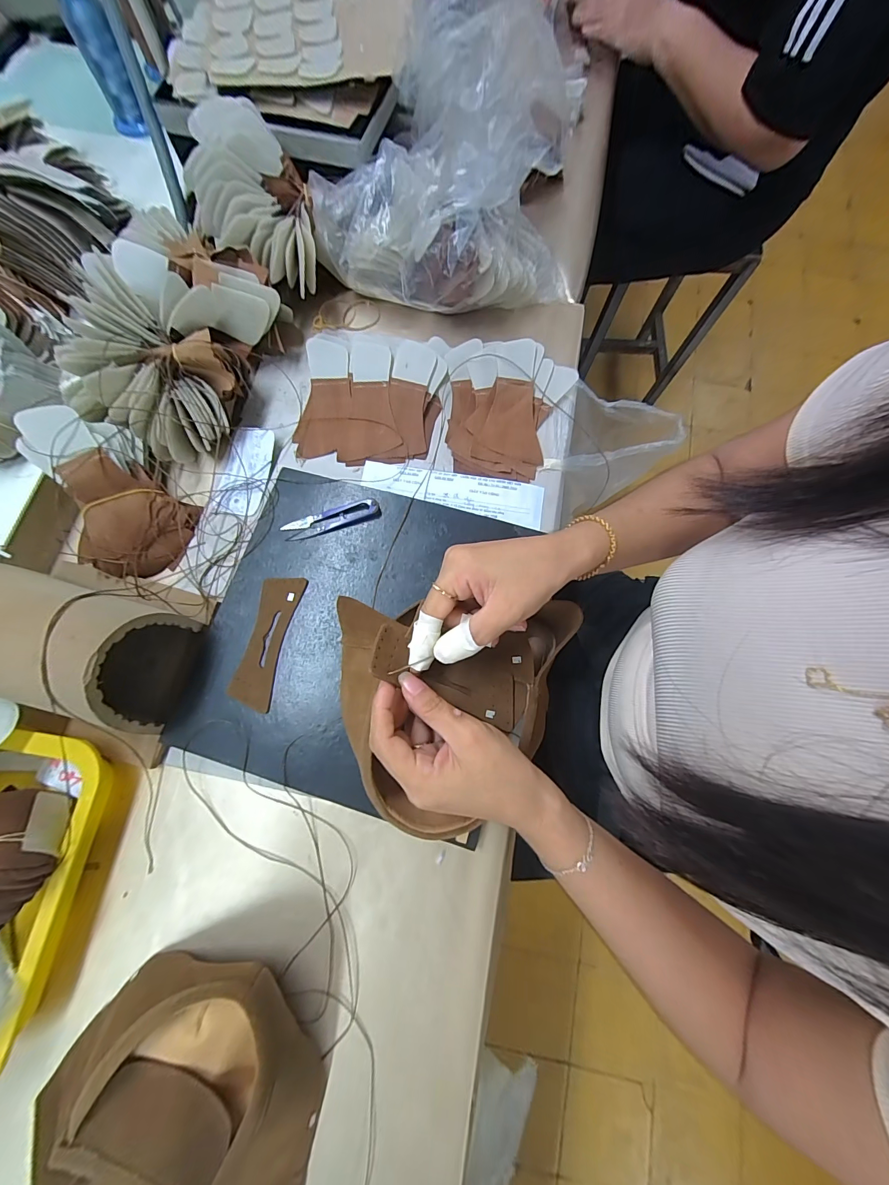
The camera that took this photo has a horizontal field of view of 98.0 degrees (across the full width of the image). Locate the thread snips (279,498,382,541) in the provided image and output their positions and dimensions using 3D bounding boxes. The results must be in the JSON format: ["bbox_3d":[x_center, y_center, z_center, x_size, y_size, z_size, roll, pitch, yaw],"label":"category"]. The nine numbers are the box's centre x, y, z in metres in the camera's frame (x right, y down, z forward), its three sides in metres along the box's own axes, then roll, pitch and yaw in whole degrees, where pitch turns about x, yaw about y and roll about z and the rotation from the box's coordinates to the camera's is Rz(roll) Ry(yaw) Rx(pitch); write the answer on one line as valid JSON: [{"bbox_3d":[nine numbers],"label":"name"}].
[{"bbox_3d":[-0.118,-0.077,0.403,0.101,0.011,0.023,-17,78,-6],"label":"thread snips"}]

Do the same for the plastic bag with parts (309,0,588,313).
[{"bbox_3d":[0.003,-0.457,0.427,0.293,0.196,0.212,6,77,0],"label":"plastic bag with parts"}]

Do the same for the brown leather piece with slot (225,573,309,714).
[{"bbox_3d":[-0.174,0.045,0.379,0.040,0.004,0.128,12,77,1],"label":"brown leather piece with slot"}]

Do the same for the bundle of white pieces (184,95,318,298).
[{"bbox_3d":[-0.217,-0.441,0.432,0.119,0.079,0.191,-19,77,-6],"label":"bundle of white pieces"}]

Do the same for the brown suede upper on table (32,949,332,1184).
[{"bbox_3d":[-0.200,0.389,0.285,0.203,0.064,0.203,11,77,1],"label":"brown suede upper on table"}]

